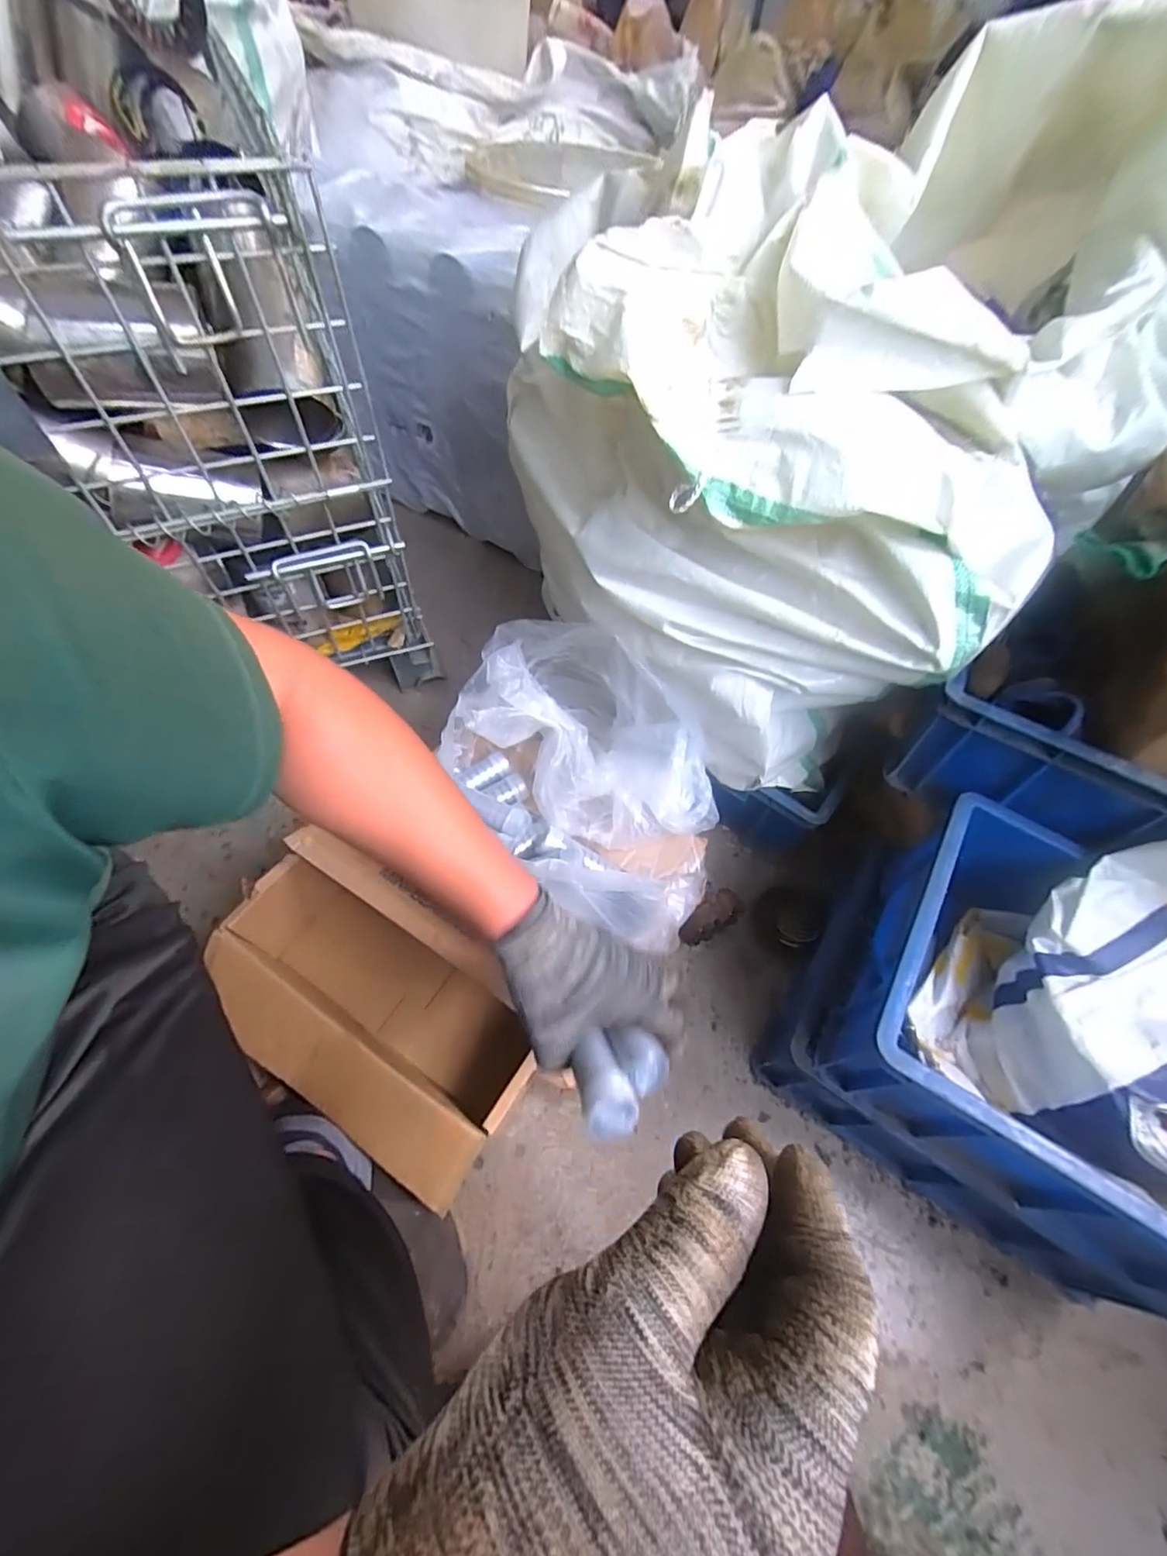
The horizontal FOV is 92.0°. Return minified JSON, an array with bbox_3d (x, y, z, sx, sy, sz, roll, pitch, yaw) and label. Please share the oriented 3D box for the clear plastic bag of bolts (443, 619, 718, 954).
[{"bbox_3d":[0.020,-0.013,0.655,0.243,0.182,0.367,-33,65,-21],"label":"clear plastic bag of bolts"}]

